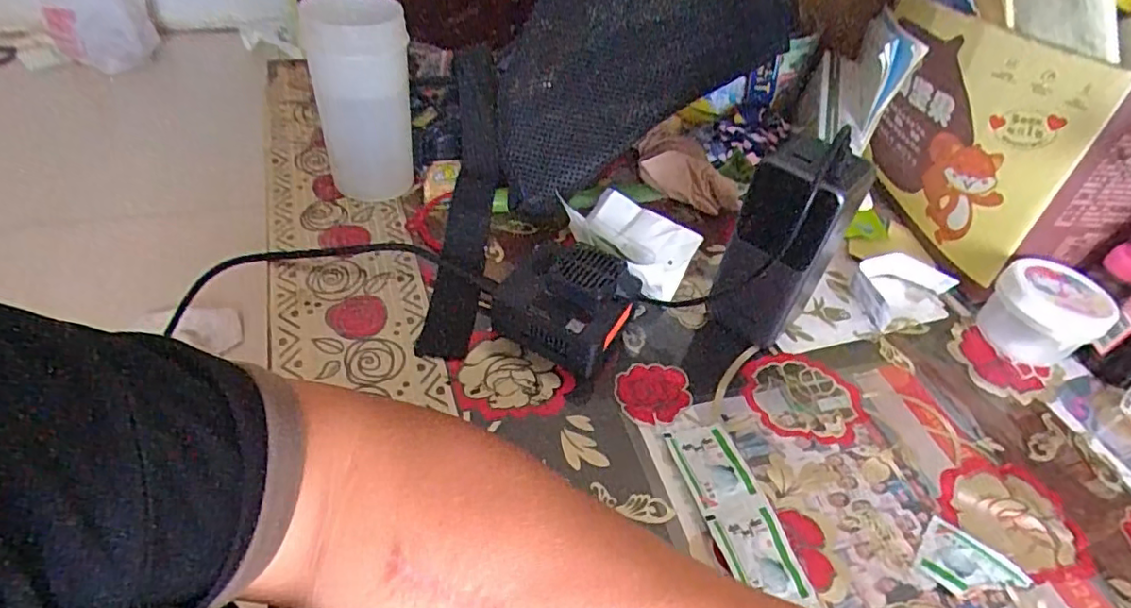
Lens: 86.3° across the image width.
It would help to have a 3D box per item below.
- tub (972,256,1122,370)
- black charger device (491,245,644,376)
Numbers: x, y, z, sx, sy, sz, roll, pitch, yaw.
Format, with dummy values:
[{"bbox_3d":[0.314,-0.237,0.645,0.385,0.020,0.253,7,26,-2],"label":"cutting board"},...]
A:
[{"bbox_3d":[0.339,0.007,0.429,0.070,0.053,0.067,-26,54,-30],"label":"tub"},{"bbox_3d":[-0.004,-0.002,0.394,0.086,0.047,0.067,22,46,14],"label":"black charger device"}]

